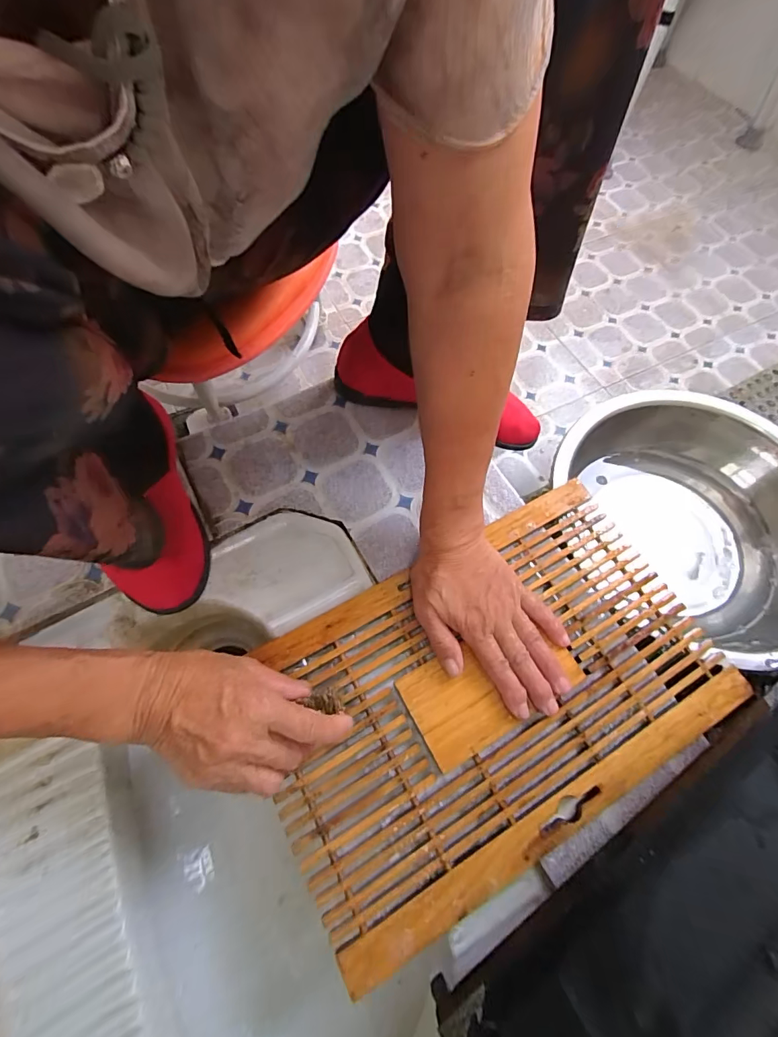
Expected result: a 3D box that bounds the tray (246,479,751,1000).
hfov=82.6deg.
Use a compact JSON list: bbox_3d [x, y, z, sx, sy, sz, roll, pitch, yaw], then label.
[{"bbox_3d":[0.085,0.142,0.383,0.384,0.017,0.239,-26,67,-13],"label":"tray"}]

